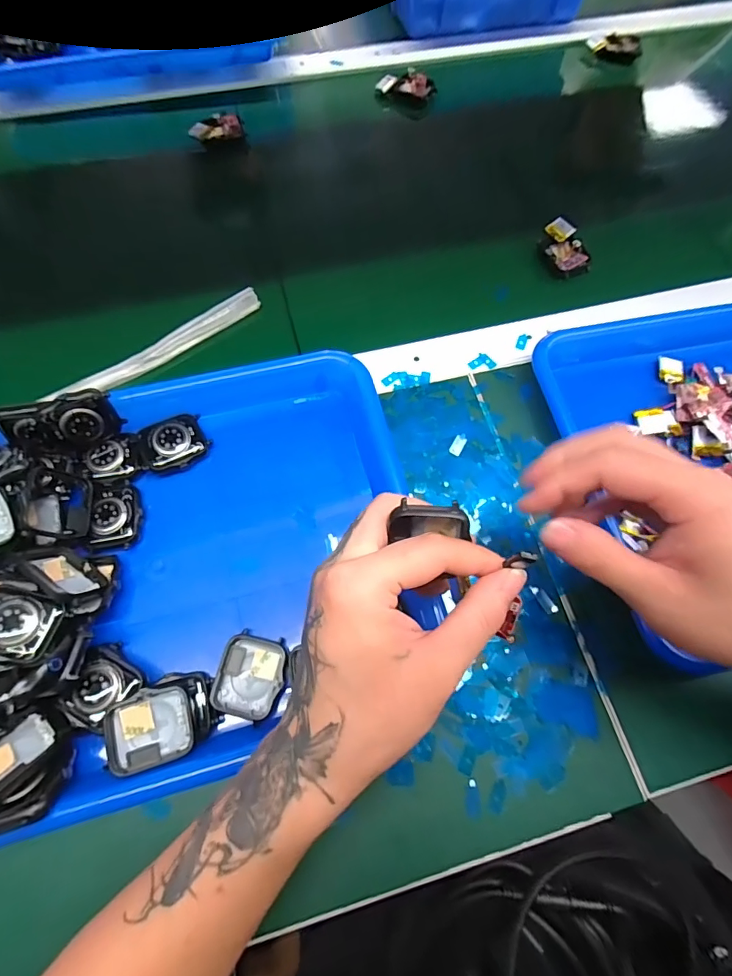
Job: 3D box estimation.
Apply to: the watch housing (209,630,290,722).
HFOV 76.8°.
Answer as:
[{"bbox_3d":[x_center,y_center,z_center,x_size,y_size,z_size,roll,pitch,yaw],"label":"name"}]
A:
[{"bbox_3d":[-0.068,0.112,0.276,0.037,0.010,0.046,13,69,5],"label":"watch housing"}]

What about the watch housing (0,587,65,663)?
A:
[{"bbox_3d":[-0.190,0.073,0.250,0.038,0.014,0.034,12,69,4],"label":"watch housing"}]

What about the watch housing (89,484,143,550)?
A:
[{"bbox_3d":[-0.166,0.018,0.306,0.030,0.011,0.045,-7,69,-3],"label":"watch housing"}]

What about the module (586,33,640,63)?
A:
[{"bbox_3d":[0.302,-0.539,0.565,0.064,0.021,0.016,6,69,2],"label":"module"}]

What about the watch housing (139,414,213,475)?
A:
[{"bbox_3d":[-0.135,-0.032,0.325,0.042,0.014,0.038,-17,70,-7],"label":"watch housing"}]

